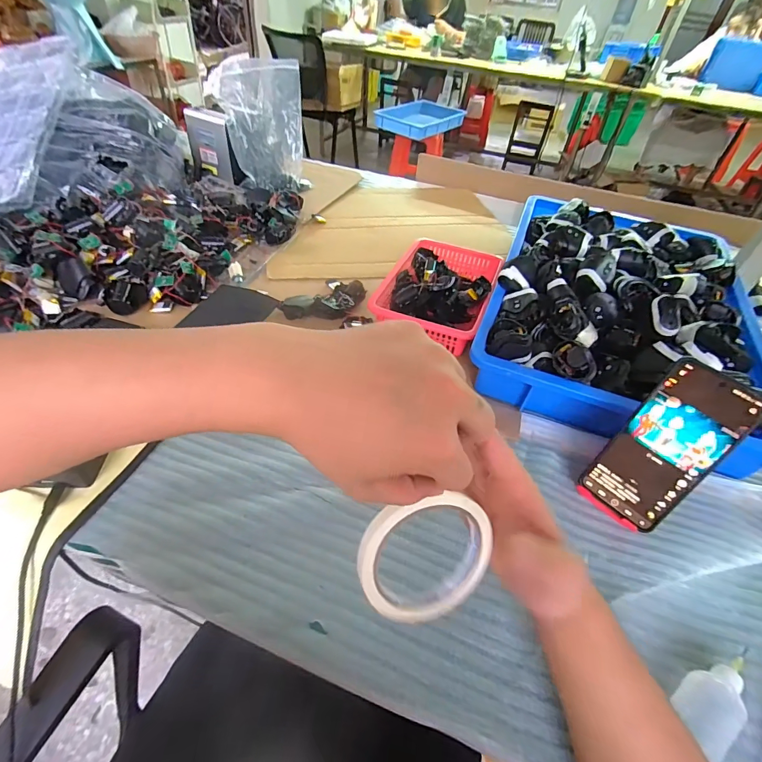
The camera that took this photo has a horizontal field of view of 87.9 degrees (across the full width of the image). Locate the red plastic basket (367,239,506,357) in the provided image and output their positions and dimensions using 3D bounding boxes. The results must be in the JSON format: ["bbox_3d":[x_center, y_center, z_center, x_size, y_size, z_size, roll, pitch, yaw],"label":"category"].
[{"bbox_3d":[0.099,-0.153,0.656,0.165,0.061,0.249,21,47,13],"label":"red plastic basket"}]

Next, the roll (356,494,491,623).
[{"bbox_3d":[0.031,0.118,0.263,0.090,0.094,0.012,-29,21,-14],"label":"roll"}]

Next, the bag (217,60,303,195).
[{"bbox_3d":[-0.255,-0.549,0.873,0.163,0.229,0.072,-6,47,-12],"label":"bag"}]

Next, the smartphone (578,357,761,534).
[{"bbox_3d":[0.270,0.063,0.376,0.079,0.163,0.008,39,24,29],"label":"smartphone"}]

